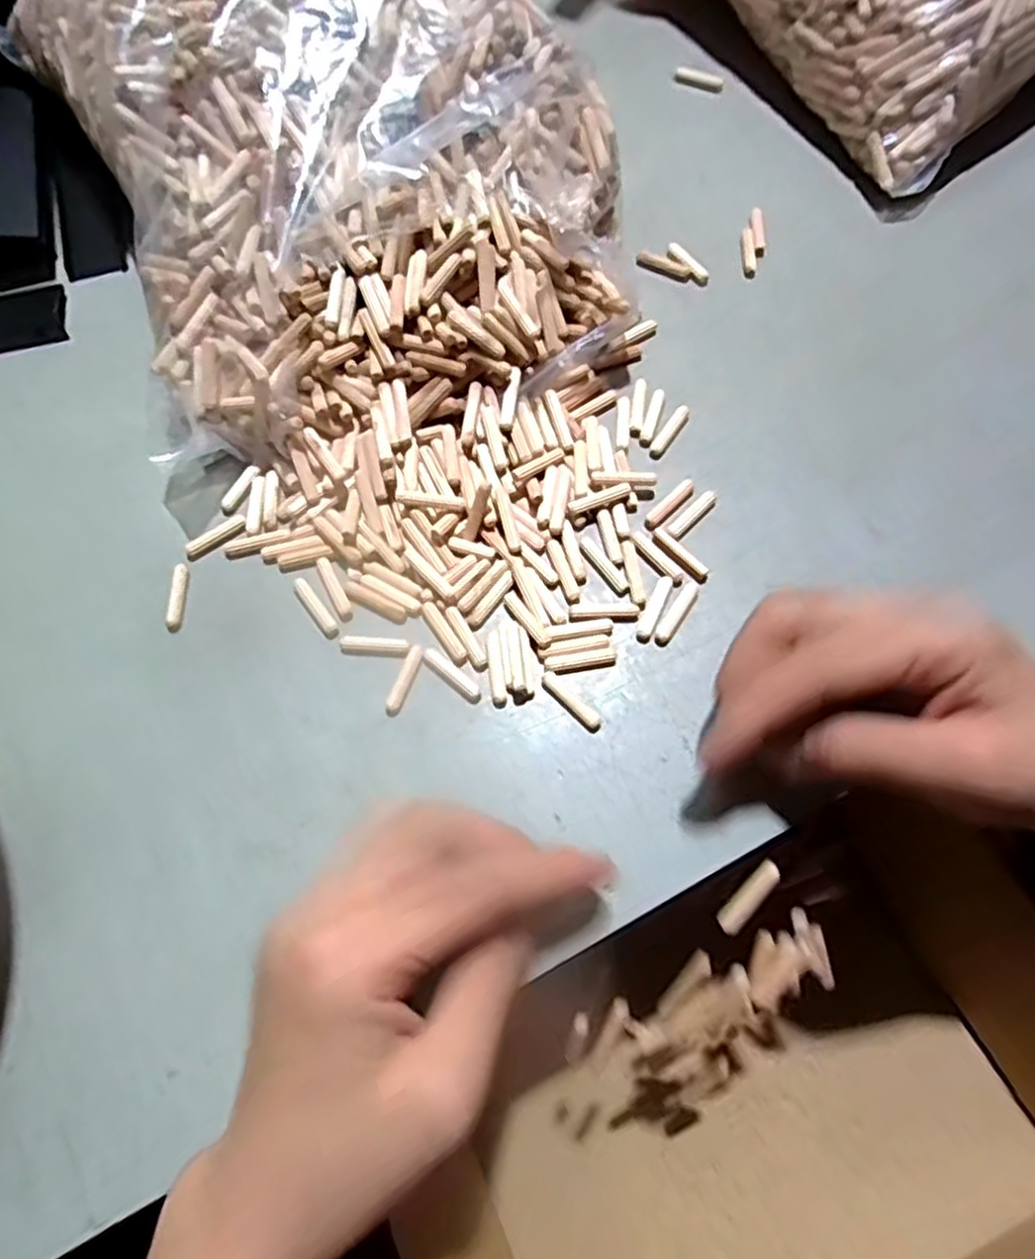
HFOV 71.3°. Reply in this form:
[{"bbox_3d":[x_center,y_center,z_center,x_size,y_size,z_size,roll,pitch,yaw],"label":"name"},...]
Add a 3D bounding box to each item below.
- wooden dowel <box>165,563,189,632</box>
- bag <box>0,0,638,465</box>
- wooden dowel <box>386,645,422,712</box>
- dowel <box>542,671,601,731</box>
[{"bbox_3d":[-0.147,-0.014,0.312,0.006,0.004,0.031,0,68,0],"label":"wooden dowel"},{"bbox_3d":[-0.089,-0.229,0.338,0.238,0.112,0.270,-22,70,-8],"label":"bag"},{"bbox_3d":[-0.046,0.020,0.298,0.006,0.006,0.029,20,70,8],"label":"wooden dowel"},{"bbox_3d":[0.022,0.029,0.293,0.030,0.004,0.007,42,74,15],"label":"dowel"}]

